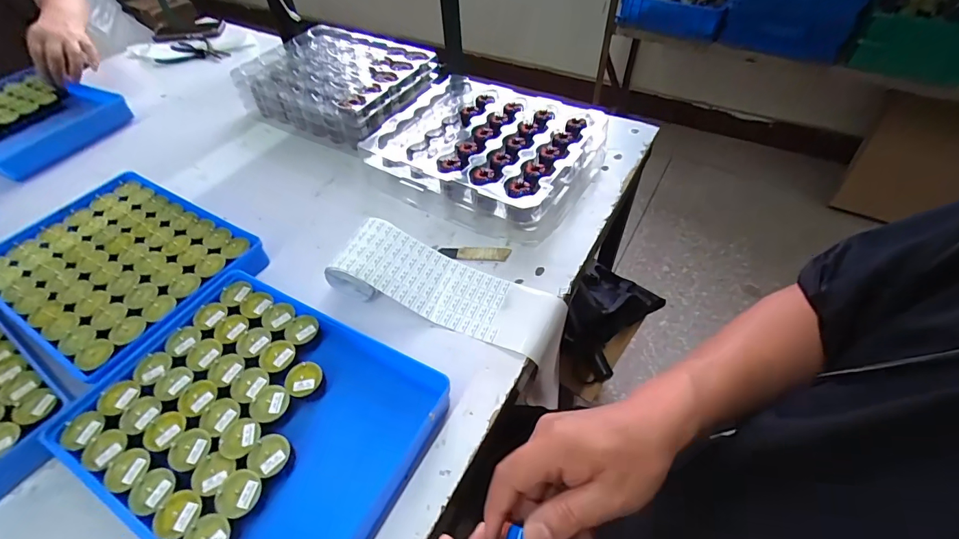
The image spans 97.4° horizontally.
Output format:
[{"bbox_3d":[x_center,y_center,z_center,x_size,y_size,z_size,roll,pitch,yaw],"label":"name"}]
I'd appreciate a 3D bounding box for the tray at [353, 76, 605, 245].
[{"bbox_3d":[0.011,-0.184,0.650,0.303,0.067,0.250,26,56,24],"label":"tray"}]

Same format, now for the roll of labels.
[{"bbox_3d":[-0.036,0.031,0.504,0.277,0.050,0.099,24,54,7],"label":"roll of labels"}]

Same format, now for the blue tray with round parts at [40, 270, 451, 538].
[{"bbox_3d":[-0.217,0.144,0.409,0.305,0.039,0.229,21,54,21],"label":"blue tray with round parts"}]

